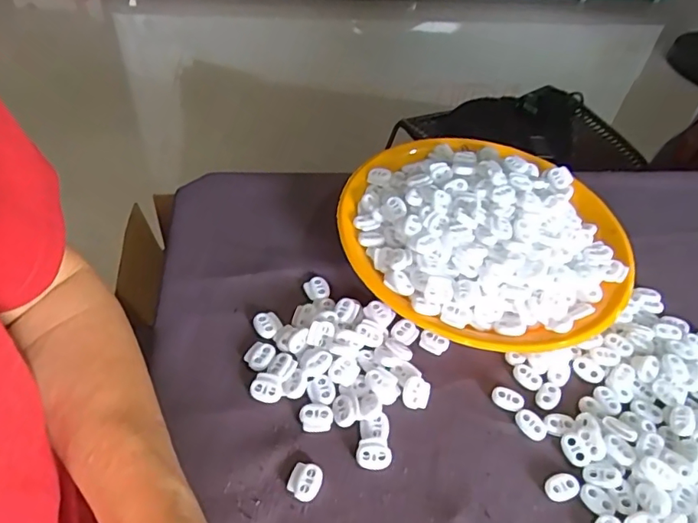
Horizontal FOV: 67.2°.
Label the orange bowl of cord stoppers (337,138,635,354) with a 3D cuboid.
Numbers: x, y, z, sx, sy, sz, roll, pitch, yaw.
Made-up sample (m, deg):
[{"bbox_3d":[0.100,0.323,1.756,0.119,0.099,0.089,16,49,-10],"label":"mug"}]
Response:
[{"bbox_3d":[0.111,-0.023,0.441,0.232,0.064,0.218,3,48,-4],"label":"orange bowl of cord stoppers"}]

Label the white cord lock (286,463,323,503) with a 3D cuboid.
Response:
[{"bbox_3d":[-0.027,0.137,0.327,0.020,0.005,0.022,15,48,7],"label":"white cord lock"}]

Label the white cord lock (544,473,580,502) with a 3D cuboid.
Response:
[{"bbox_3d":[0.138,0.146,0.339,0.022,0.005,0.015,-10,50,-15],"label":"white cord lock"}]

